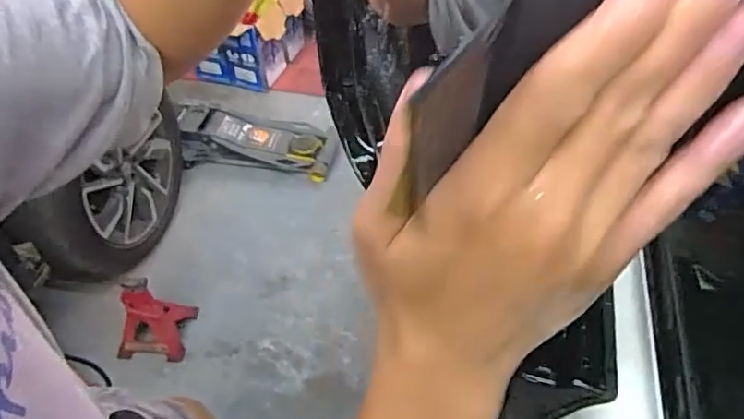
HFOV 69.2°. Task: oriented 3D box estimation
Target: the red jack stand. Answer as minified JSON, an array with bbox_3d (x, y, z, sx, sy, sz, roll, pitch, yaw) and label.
[{"bbox_3d":[-0.620,0.305,1.511,0.187,0.233,0.163,0,49,2],"label":"red jack stand"}]

